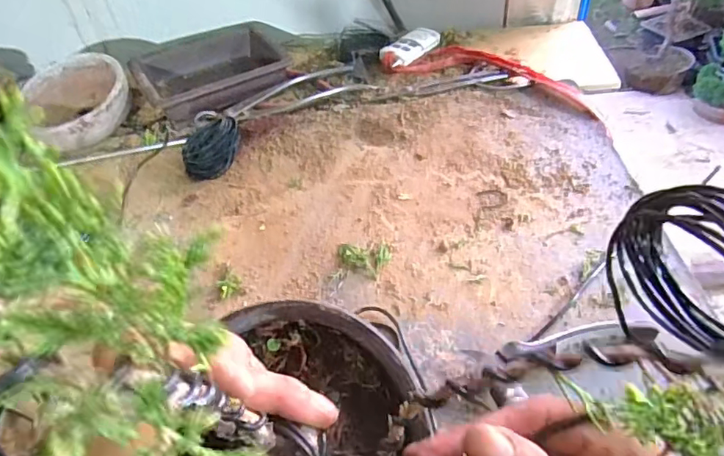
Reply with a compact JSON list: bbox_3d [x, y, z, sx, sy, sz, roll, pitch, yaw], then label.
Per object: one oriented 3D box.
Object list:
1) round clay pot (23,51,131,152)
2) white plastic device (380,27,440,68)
[{"bbox_3d":[-0.322,-0.141,0.638,0.107,0.061,0.132,-26,50,-17],"label":"round clay pot"},{"bbox_3d":[0.060,-0.227,0.697,0.037,0.019,0.097,32,58,31],"label":"white plastic device"}]

